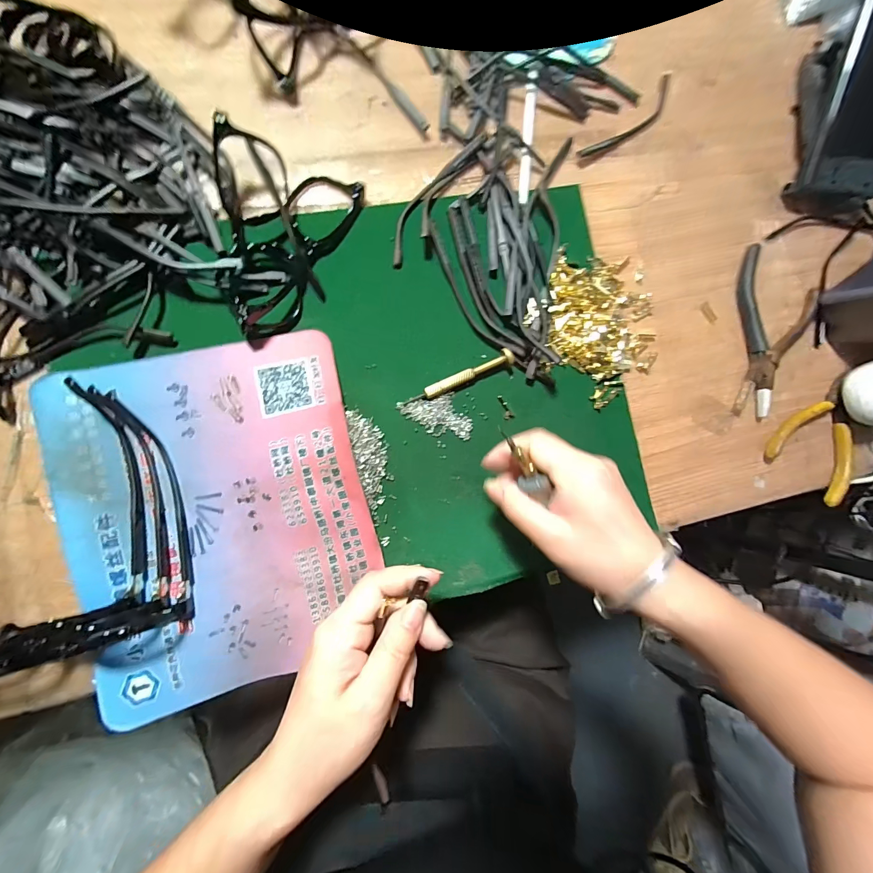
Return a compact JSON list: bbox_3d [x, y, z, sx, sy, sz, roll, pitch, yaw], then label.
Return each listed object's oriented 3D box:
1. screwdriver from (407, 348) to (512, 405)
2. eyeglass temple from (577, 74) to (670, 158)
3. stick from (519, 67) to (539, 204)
[{"bbox_3d":[0.019,-0.044,0.294,0.090,0.013,0.013,-27,90,-9],"label":"screwdriver"},{"bbox_3d":[0.177,-0.285,0.339,0.128,0.006,0.023,-45,93,-9],"label":"eyeglass temple"},{"bbox_3d":[0.078,-0.256,0.319,0.010,0.004,0.121,7,85,-8],"label":"stick"}]

